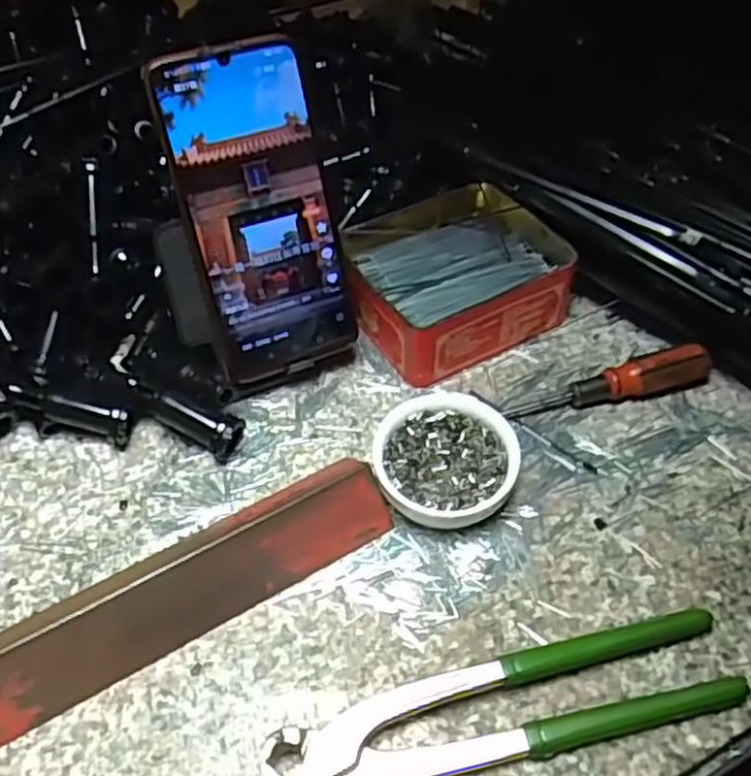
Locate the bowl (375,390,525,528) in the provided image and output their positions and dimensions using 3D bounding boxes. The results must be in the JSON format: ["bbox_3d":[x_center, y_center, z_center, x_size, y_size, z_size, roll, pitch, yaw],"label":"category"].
[{"bbox_3d":[0.035,0.038,0.387,0.069,0.025,0.073,-1,49,1],"label":"bowl"}]

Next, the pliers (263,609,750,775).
[{"bbox_3d":[0.055,0.132,0.310,0.196,0.018,0.039,-11,50,-8],"label":"pliers"}]

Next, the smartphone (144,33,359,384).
[{"bbox_3d":[-0.058,-0.087,0.387,0.075,0.163,0.006,-18,27,-13],"label":"smartphone"}]

